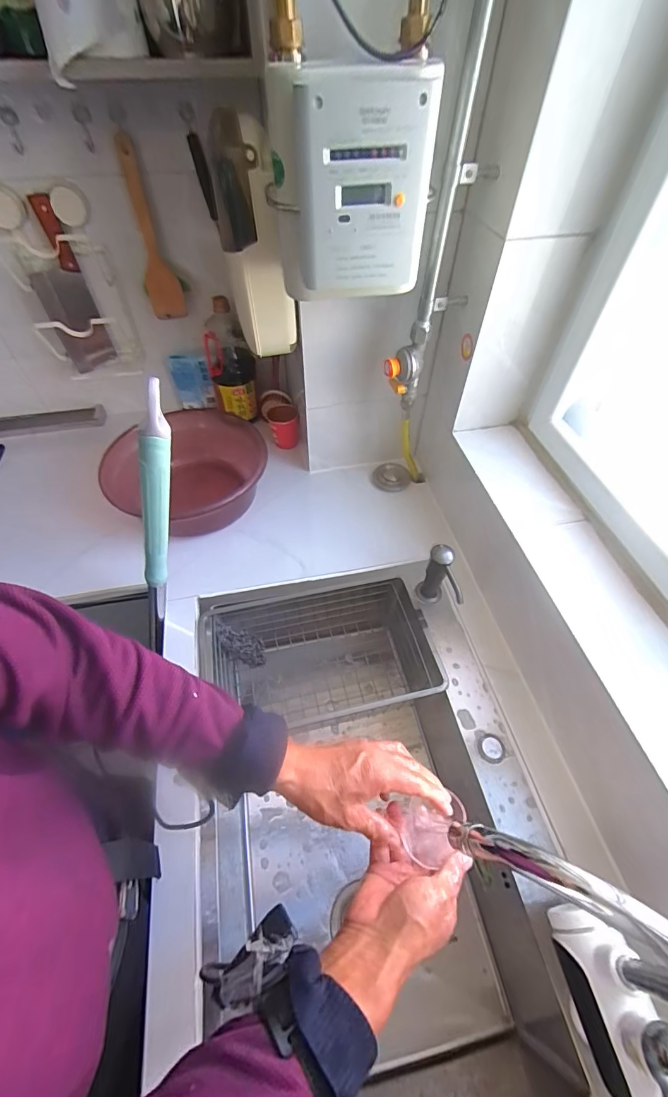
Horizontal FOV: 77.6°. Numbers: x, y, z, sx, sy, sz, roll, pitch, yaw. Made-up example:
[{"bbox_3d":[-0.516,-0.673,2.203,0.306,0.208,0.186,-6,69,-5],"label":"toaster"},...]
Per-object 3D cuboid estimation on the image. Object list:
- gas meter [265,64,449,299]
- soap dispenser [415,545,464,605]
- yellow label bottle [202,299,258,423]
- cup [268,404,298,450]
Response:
[{"bbox_3d":[0.016,-0.399,0.466,0.150,0.183,0.119,-13,54,-10],"label":"gas meter"},{"bbox_3d":[0.173,0.068,0.685,0.042,0.123,0.095,-4,53,-4],"label":"soap dispenser"},{"bbox_3d":[-0.236,-0.422,0.956,0.101,0.229,0.105,-14,54,-11],"label":"yellow label bottle"},{"bbox_3d":[-0.116,-0.280,0.971,0.064,0.086,0.067,0,52,0],"label":"cup"}]

